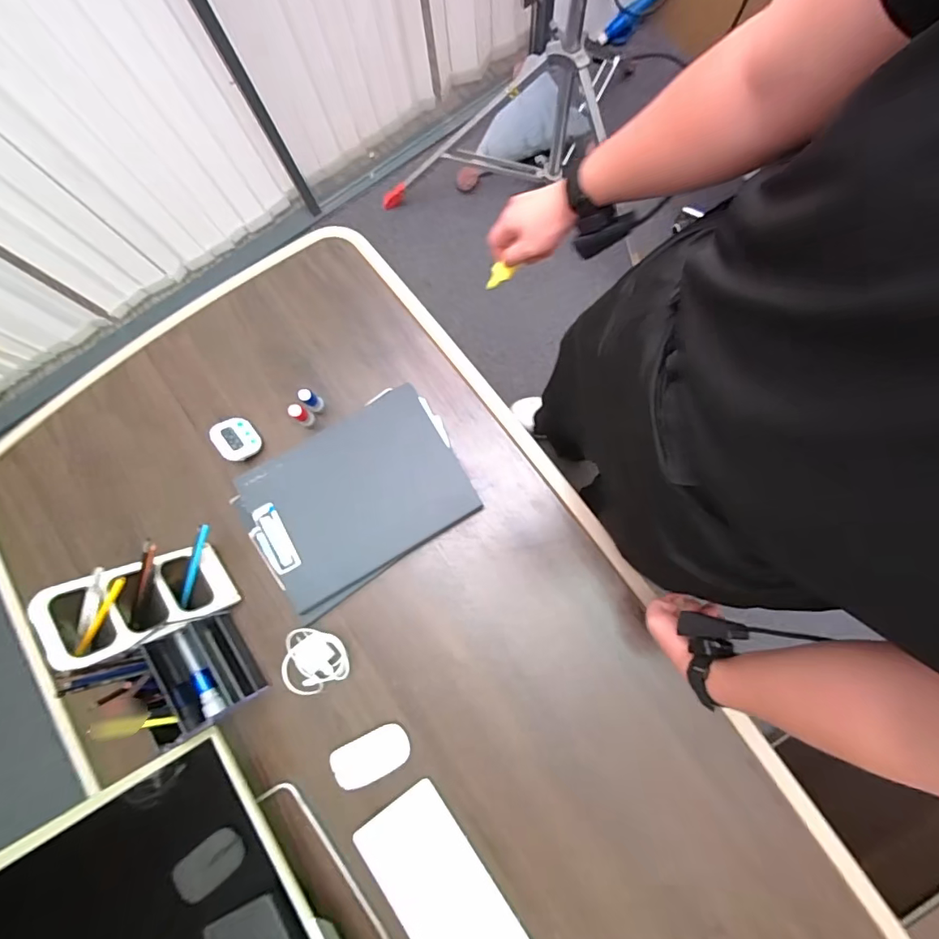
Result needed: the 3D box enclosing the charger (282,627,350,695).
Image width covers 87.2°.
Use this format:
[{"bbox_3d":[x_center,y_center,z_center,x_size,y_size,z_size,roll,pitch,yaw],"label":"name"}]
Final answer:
[{"bbox_3d":[-0.221,0.268,0.701,0.078,0.060,0.087,-20,80,0],"label":"charger"}]

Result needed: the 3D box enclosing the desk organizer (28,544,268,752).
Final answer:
[{"bbox_3d":[-0.412,0.238,0.666,0.155,0.204,0.229,-28,80,-2],"label":"desk organizer"}]

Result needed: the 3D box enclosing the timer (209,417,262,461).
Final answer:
[{"bbox_3d":[-0.373,-0.049,0.786,0.062,0.016,0.071,-39,81,-8],"label":"timer"}]

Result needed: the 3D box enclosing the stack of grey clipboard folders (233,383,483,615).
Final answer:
[{"bbox_3d":[-0.173,0.033,0.759,0.308,0.016,0.236,-29,80,-6],"label":"stack of grey clipboard folders"}]

